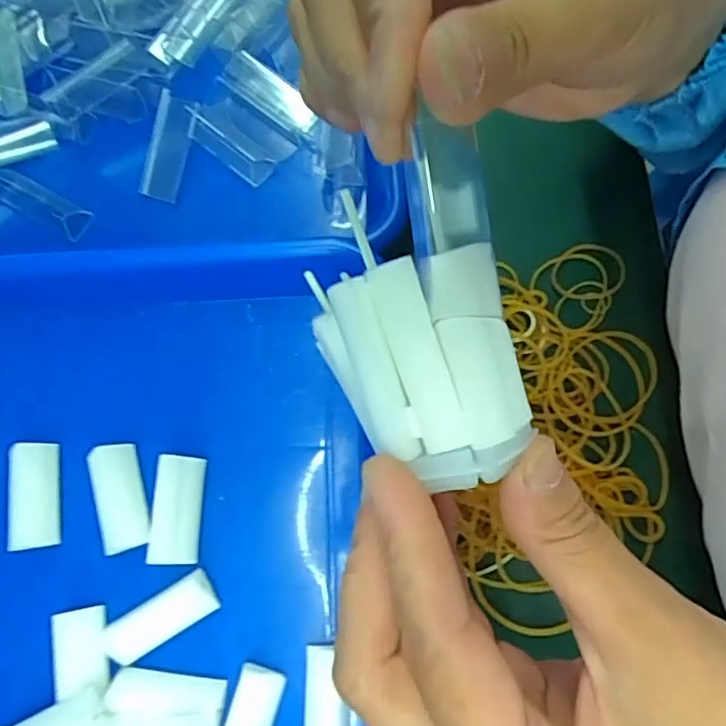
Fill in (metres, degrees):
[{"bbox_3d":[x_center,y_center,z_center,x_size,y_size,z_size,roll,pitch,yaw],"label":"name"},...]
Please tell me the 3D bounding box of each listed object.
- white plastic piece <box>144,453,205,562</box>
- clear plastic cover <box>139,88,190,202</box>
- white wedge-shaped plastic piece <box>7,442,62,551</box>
[{"bbox_3d":[-0.080,0.063,0.270,0.019,0.011,0.045,-1,72,4],"label":"white plastic piece"},{"bbox_3d":[-0.104,-0.114,0.328,0.021,0.008,0.053,14,98,3],"label":"clear plastic cover"},{"bbox_3d":[-0.147,0.059,0.277,0.020,0.009,0.045,-9,72,1],"label":"white wedge-shaped plastic piece"}]

